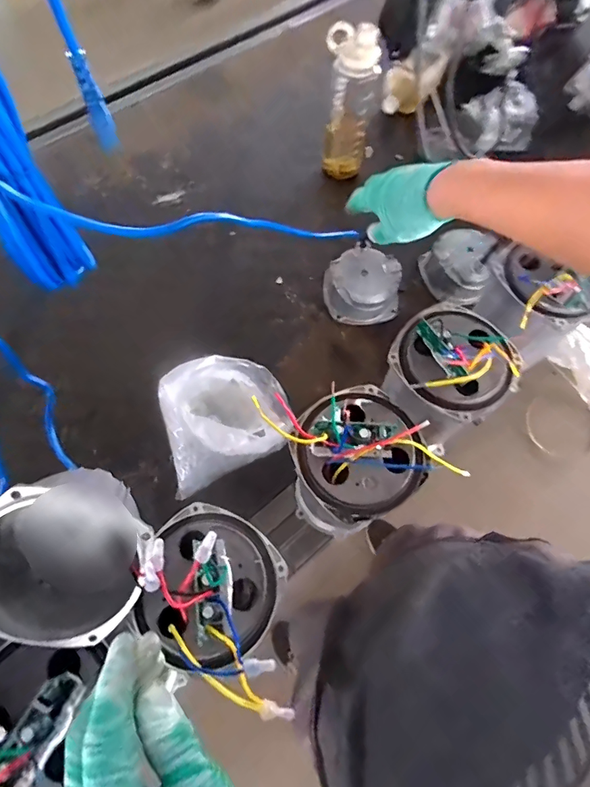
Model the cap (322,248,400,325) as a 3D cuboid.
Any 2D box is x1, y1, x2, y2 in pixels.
[{"bbox_3d":[0.121,-0.189,0.741,0.126,0.071,0.110,-8,67,-5],"label":"cap"}]

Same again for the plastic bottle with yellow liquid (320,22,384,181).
[{"bbox_3d":[0.104,-0.560,0.817,0.094,0.260,0.088,14,67,4],"label":"plastic bottle with yellow liquid"}]

